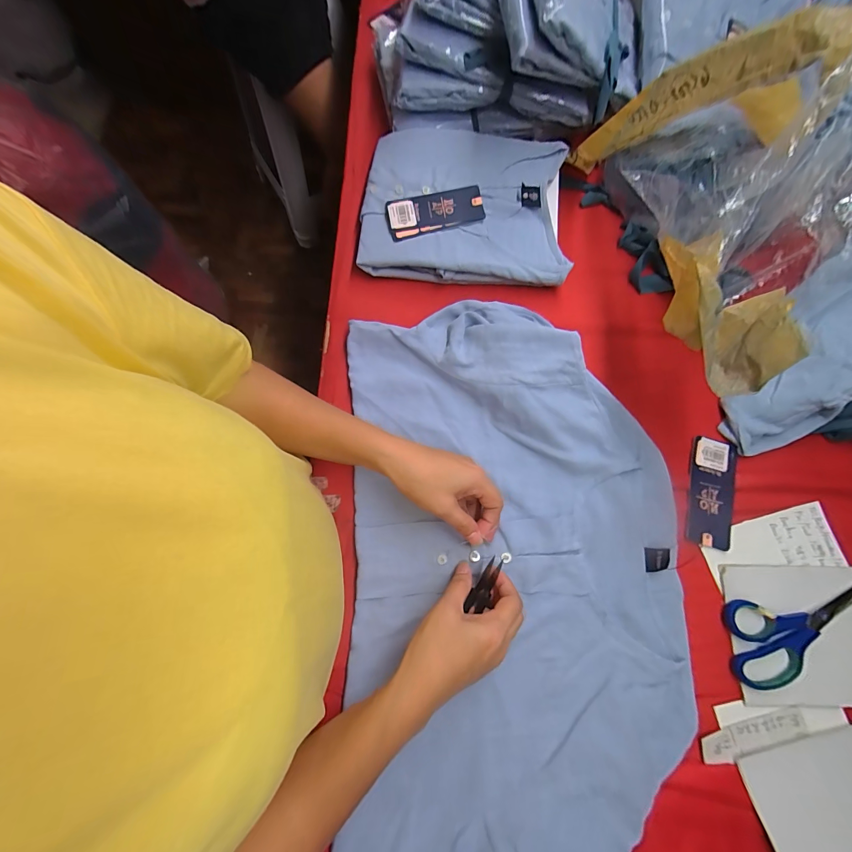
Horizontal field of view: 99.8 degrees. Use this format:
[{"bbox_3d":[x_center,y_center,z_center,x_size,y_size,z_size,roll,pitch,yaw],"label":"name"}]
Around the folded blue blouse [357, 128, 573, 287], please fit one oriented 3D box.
[{"bbox_3d":[0.048,-0.288,0.469,0.252,0.049,0.207,3,74,-1],"label":"folded blue blouse"}]

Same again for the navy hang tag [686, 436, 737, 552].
[{"bbox_3d":[0.320,0.074,0.400,0.050,0.004,0.121,15,74,3],"label":"navy hang tag"}]

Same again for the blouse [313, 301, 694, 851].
[{"bbox_3d":[0.086,0.142,0.356,0.354,0.062,0.579,-7,74,-4],"label":"blouse"}]

